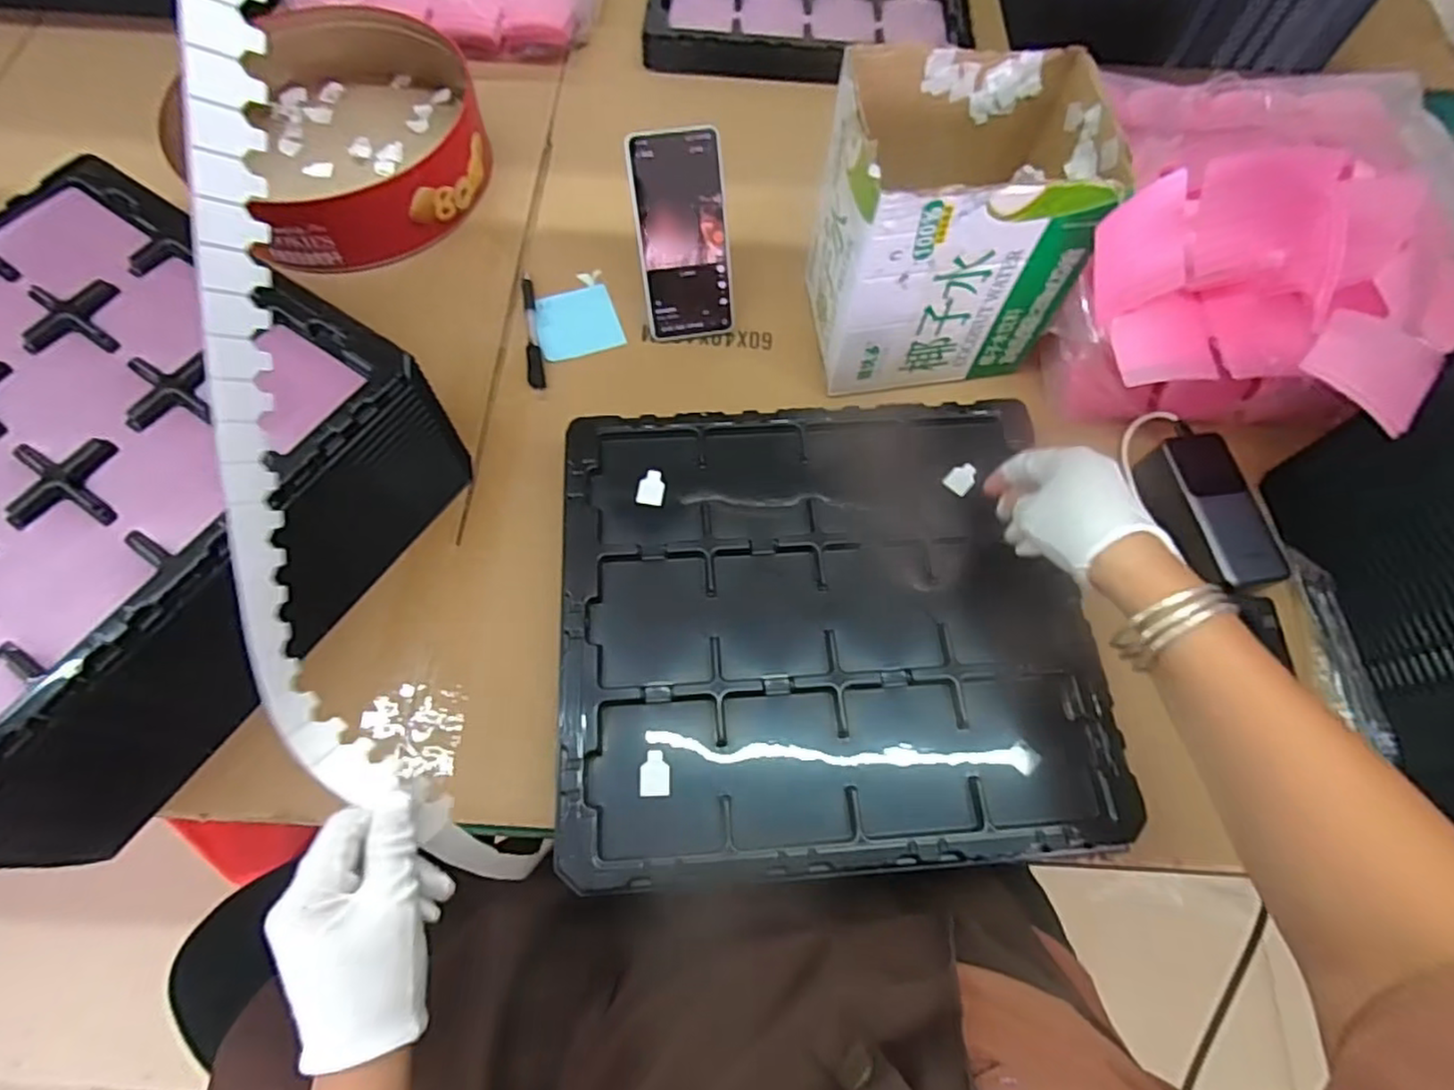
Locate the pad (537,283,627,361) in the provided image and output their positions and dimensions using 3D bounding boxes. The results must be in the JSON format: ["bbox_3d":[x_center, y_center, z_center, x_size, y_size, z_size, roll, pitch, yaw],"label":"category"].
[{"bbox_3d":[-0.142,-0.211,0.644,0.075,0.009,0.073,-18,70,-9],"label":"pad"}]

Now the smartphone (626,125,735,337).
[{"bbox_3d":[-0.038,-0.265,0.593,0.078,0.167,0.016,-10,33,-6],"label":"smartphone"}]

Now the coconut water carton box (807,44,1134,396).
[{"bbox_3d":[0.175,-0.252,0.549,0.189,0.193,0.154,-5,67,-3],"label":"coconut water carton box"}]

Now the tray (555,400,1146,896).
[{"bbox_3d":[0.069,0.049,0.490,0.364,0.022,0.332,-3,65,-3],"label":"tray"}]

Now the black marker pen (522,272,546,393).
[{"bbox_3d":[-0.180,-0.200,0.629,0.015,0.010,0.129,-9,68,-6],"label":"black marker pen"}]

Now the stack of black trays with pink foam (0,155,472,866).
[{"bbox_3d":[-0.445,-0.044,0.473,0.344,0.129,0.370,32,70,10],"label":"stack of black trays with pink foam"}]

